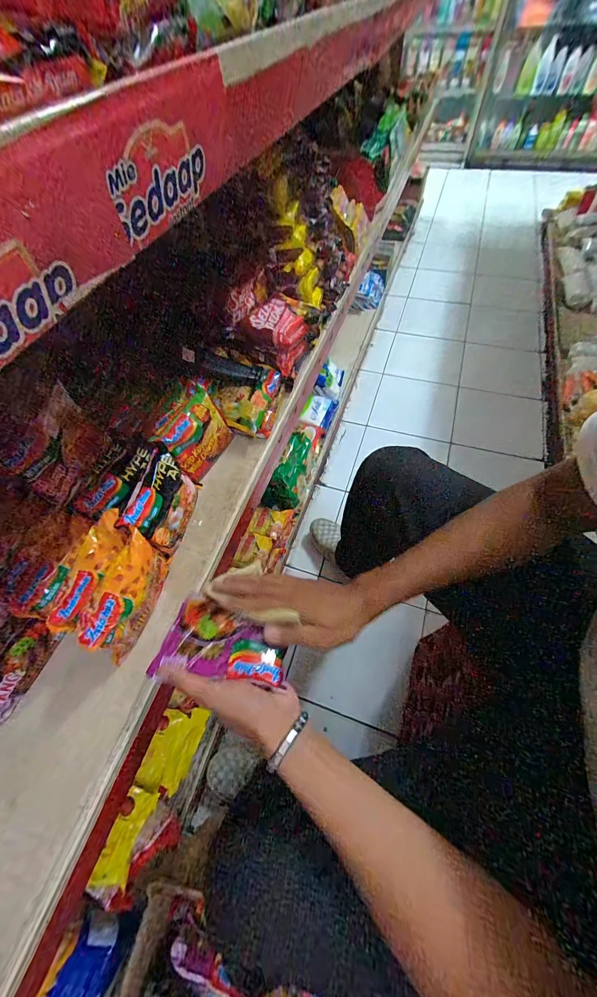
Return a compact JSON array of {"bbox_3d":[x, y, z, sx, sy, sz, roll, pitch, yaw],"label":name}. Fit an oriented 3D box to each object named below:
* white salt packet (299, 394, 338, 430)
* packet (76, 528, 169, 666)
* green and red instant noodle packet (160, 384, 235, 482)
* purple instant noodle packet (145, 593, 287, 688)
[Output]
[{"bbox_3d":[0.067,-0.288,1.088,0.103,0.020,0.144,27,59,-9],"label":"white salt packet"},{"bbox_3d":[-0.207,0.121,0.403,0.045,0.083,0.137,16,62,13],"label":"packet"},{"bbox_3d":[-0.159,-0.098,0.527,0.032,0.099,0.111,16,62,37],"label":"green and red instant noodle packet"},{"bbox_3d":[-0.080,0.159,0.355,0.128,0.022,0.083,11,61,10],"label":"purple instant noodle packet"}]

